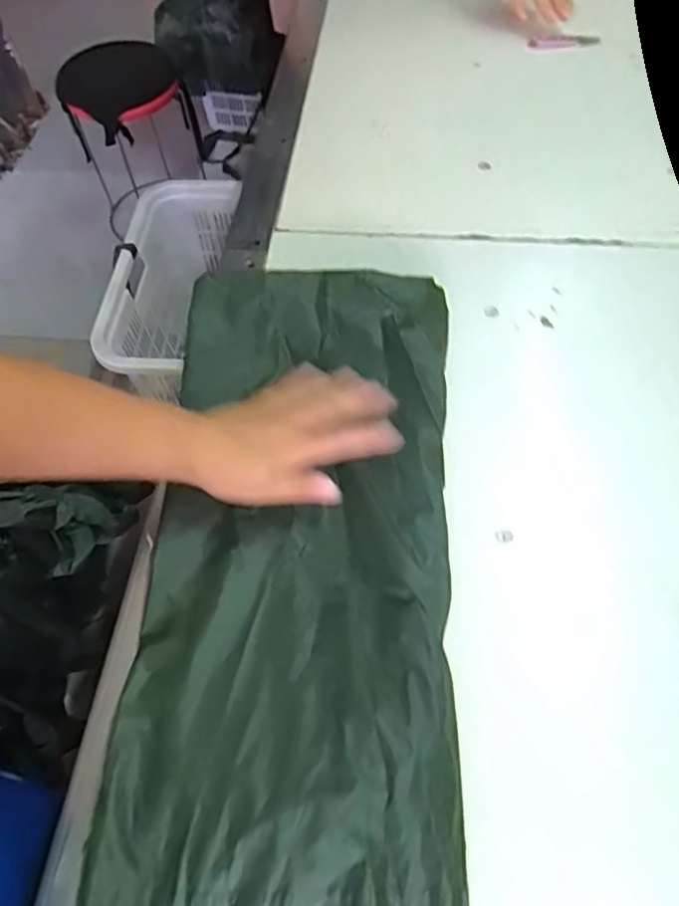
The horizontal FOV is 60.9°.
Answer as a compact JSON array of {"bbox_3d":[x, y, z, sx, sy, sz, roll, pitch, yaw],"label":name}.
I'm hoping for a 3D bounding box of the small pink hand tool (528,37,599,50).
[{"bbox_3d":[0.341,-0.621,0.876,0.107,0.008,0.019,-3,60,1],"label":"small pink hand tool"}]

